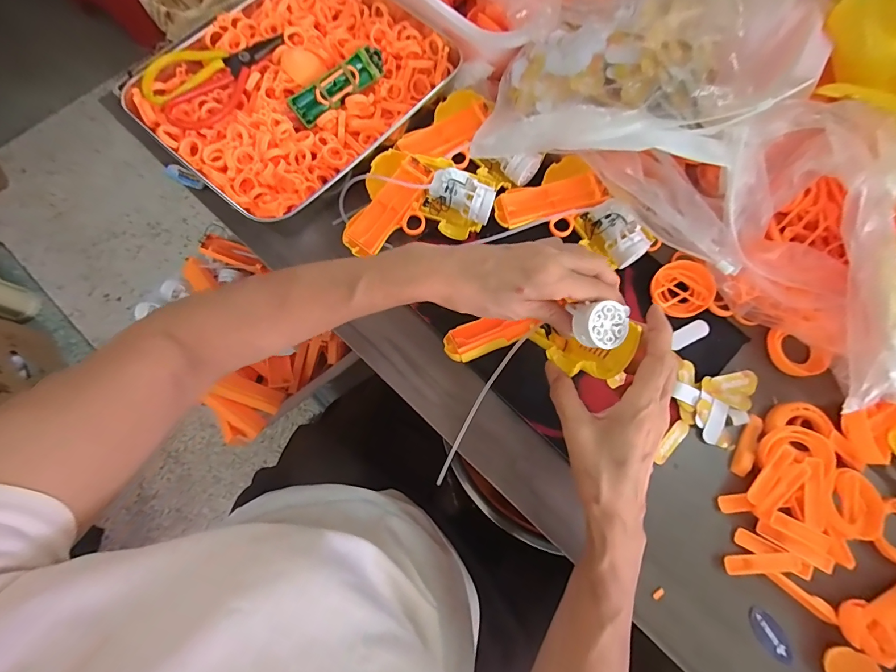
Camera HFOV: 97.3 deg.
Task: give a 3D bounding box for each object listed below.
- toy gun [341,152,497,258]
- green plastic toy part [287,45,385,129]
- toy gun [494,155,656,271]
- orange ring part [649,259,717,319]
[{"bbox_3d":[-0.034,-0.133,0.411,0.151,0.035,0.124,18,74,3],"label":"toy gun"},{"bbox_3d":[-0.118,-0.274,0.433,0.115,0.014,0.032,-38,117,-9],"label":"green plastic toy part"},{"bbox_3d":[0.131,-0.120,0.409,0.109,0.035,0.136,-33,78,-11],"label":"toy gun"},{"bbox_3d":[0.243,-0.051,0.410,0.055,0.021,0.059,1,74,-2],"label":"orange ring part"}]

